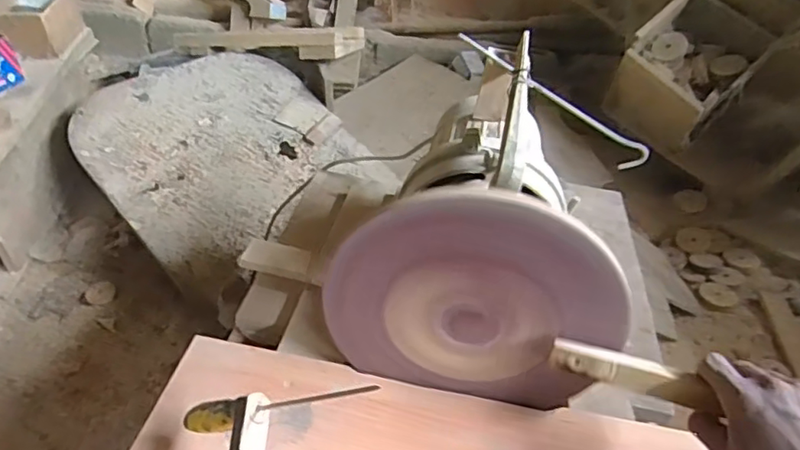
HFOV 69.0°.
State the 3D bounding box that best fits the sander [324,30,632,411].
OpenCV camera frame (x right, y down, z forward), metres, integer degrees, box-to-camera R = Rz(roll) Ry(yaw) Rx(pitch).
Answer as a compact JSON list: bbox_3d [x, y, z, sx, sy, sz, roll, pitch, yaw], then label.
[{"bbox_3d":[0.091,-0.002,0.597,0.251,0.230,0.281,11,37,9],"label":"sander"}]

